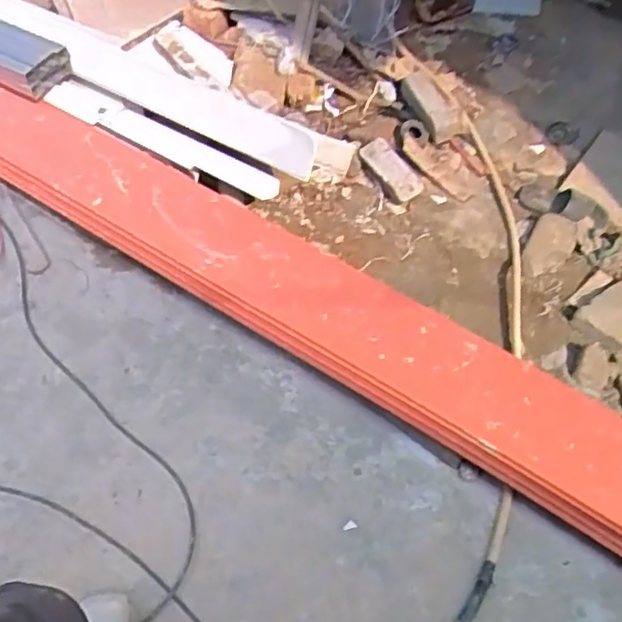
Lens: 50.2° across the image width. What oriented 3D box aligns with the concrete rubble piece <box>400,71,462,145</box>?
[{"bbox_3d":[0.334,-0.577,1.858,0.083,0.053,0.219,-25,73,-18],"label":"concrete rubble piece"}]

